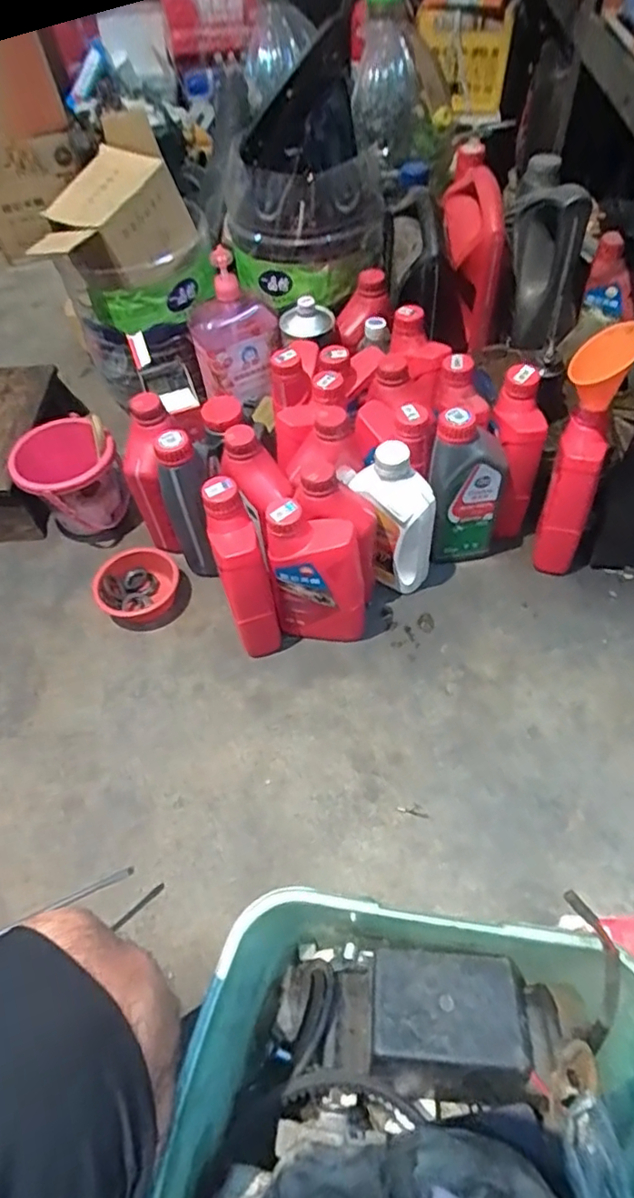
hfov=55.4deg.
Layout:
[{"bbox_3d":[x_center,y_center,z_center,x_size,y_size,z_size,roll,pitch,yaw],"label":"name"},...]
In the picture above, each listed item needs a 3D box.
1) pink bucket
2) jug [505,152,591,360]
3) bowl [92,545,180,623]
[{"bbox_3d":[-0.366,-0.179,0.918,0.146,0.142,0.135,-30,58,-15],"label":"pink bucket"},{"bbox_3d":[0.378,-0.570,1.006,0.140,0.220,0.184,12,57,13],"label":"jug"},{"bbox_3d":[-0.251,-0.018,0.858,0.121,0.039,0.112,-23,57,-11],"label":"bowl"}]

